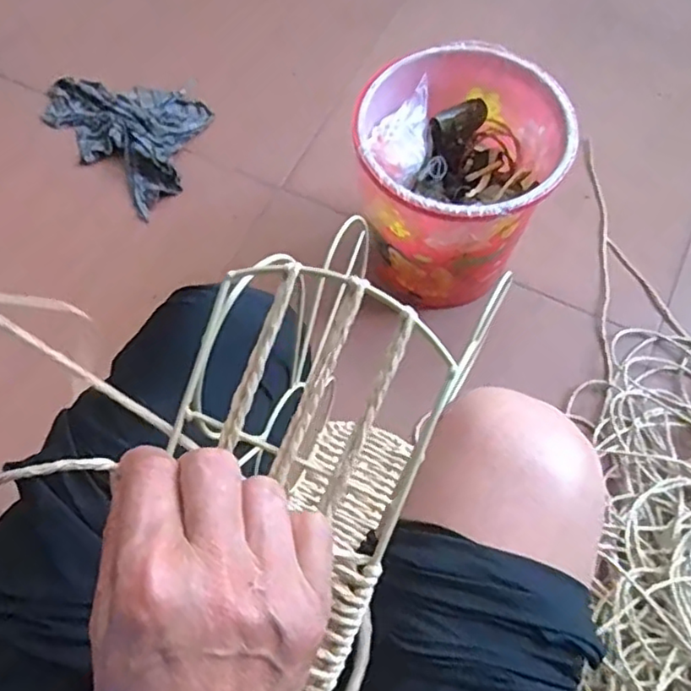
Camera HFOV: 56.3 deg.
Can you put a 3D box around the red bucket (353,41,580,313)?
[{"bbox_3d":[0.137,-0.201,0.834,0.234,0.240,0.239,-1,67,1],"label":"red bucket"}]

